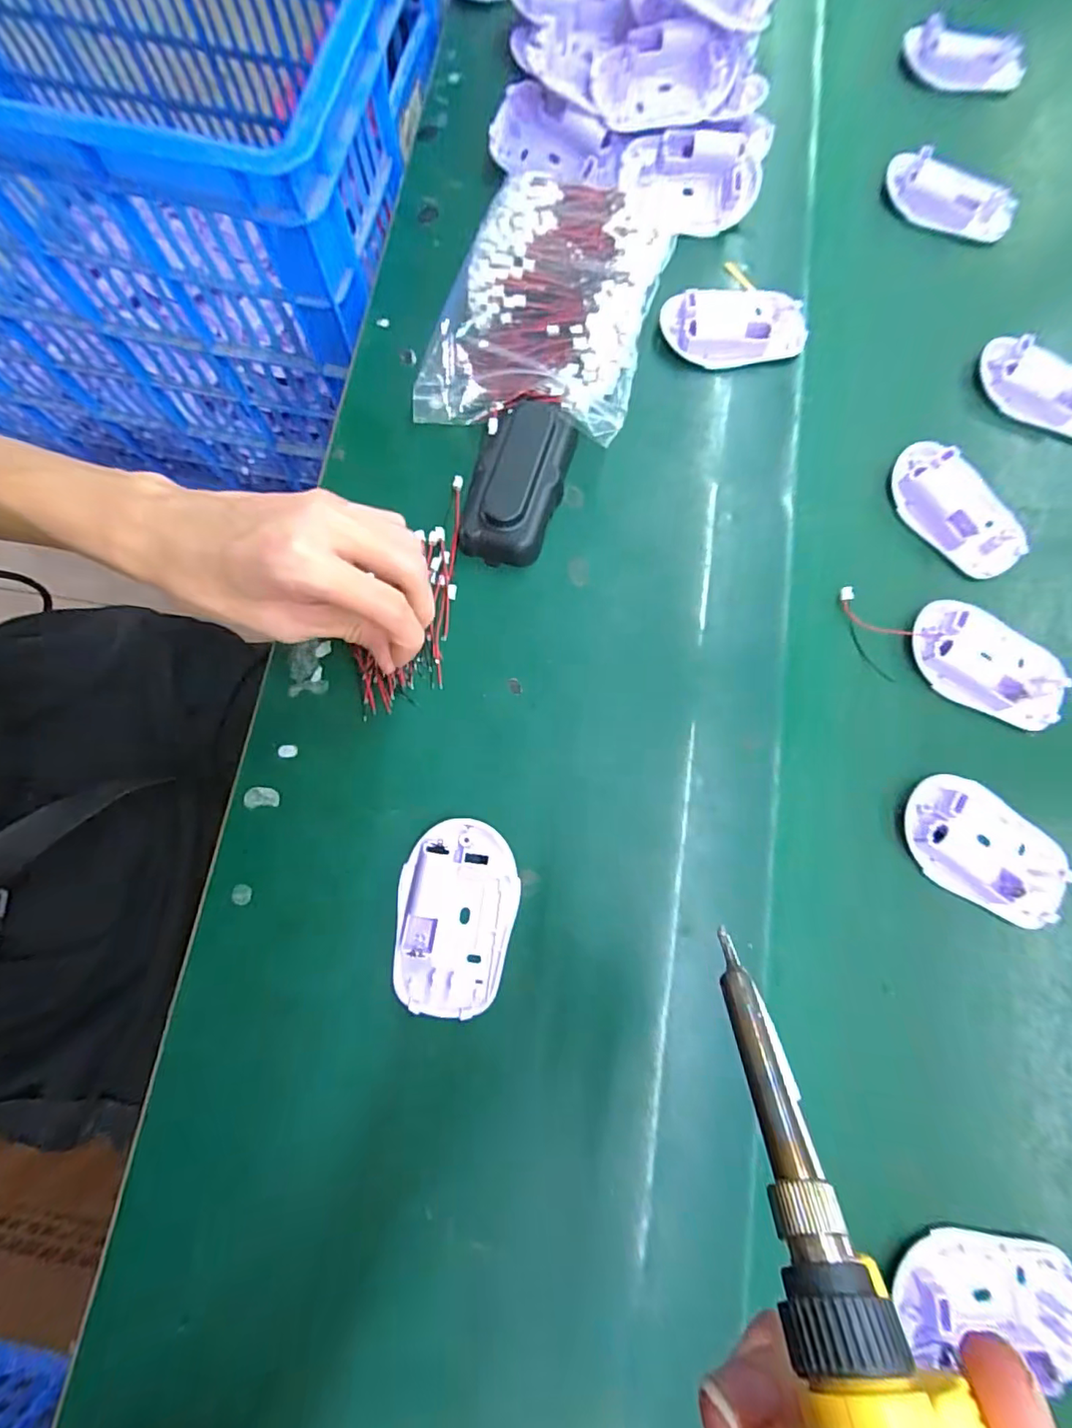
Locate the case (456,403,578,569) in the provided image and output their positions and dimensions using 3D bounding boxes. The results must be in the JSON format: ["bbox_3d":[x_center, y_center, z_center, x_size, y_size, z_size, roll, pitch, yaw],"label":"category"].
[{"bbox_3d":[-0.012,-0.143,0.334,0.053,0.026,0.099,15,78,2],"label":"case"}]

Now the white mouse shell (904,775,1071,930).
[{"bbox_3d":[0.251,0.074,0.300,0.088,0.014,0.062,27,79,5],"label":"white mouse shell"}]

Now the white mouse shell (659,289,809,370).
[{"bbox_3d":[0.136,-0.265,0.371,0.097,0.017,0.055,-10,78,-3],"label":"white mouse shell"}]

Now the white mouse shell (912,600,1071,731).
[{"bbox_3d":[0.271,-0.032,0.324,0.090,0.014,0.058,25,79,4],"label":"white mouse shell"}]

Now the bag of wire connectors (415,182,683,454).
[{"bbox_3d":[0.007,-0.265,0.359,0.132,0.042,0.176,15,78,2],"label":"bag of wire connectors"}]

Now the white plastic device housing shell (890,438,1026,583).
[{"bbox_3d":[0.269,-0.132,0.345,0.052,0.018,0.094,-41,82,-9],"label":"white plastic device housing shell"}]

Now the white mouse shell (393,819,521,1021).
[{"bbox_3d":[-0.044,0.106,0.287,0.061,0.016,0.095,12,78,2],"label":"white mouse shell"}]

